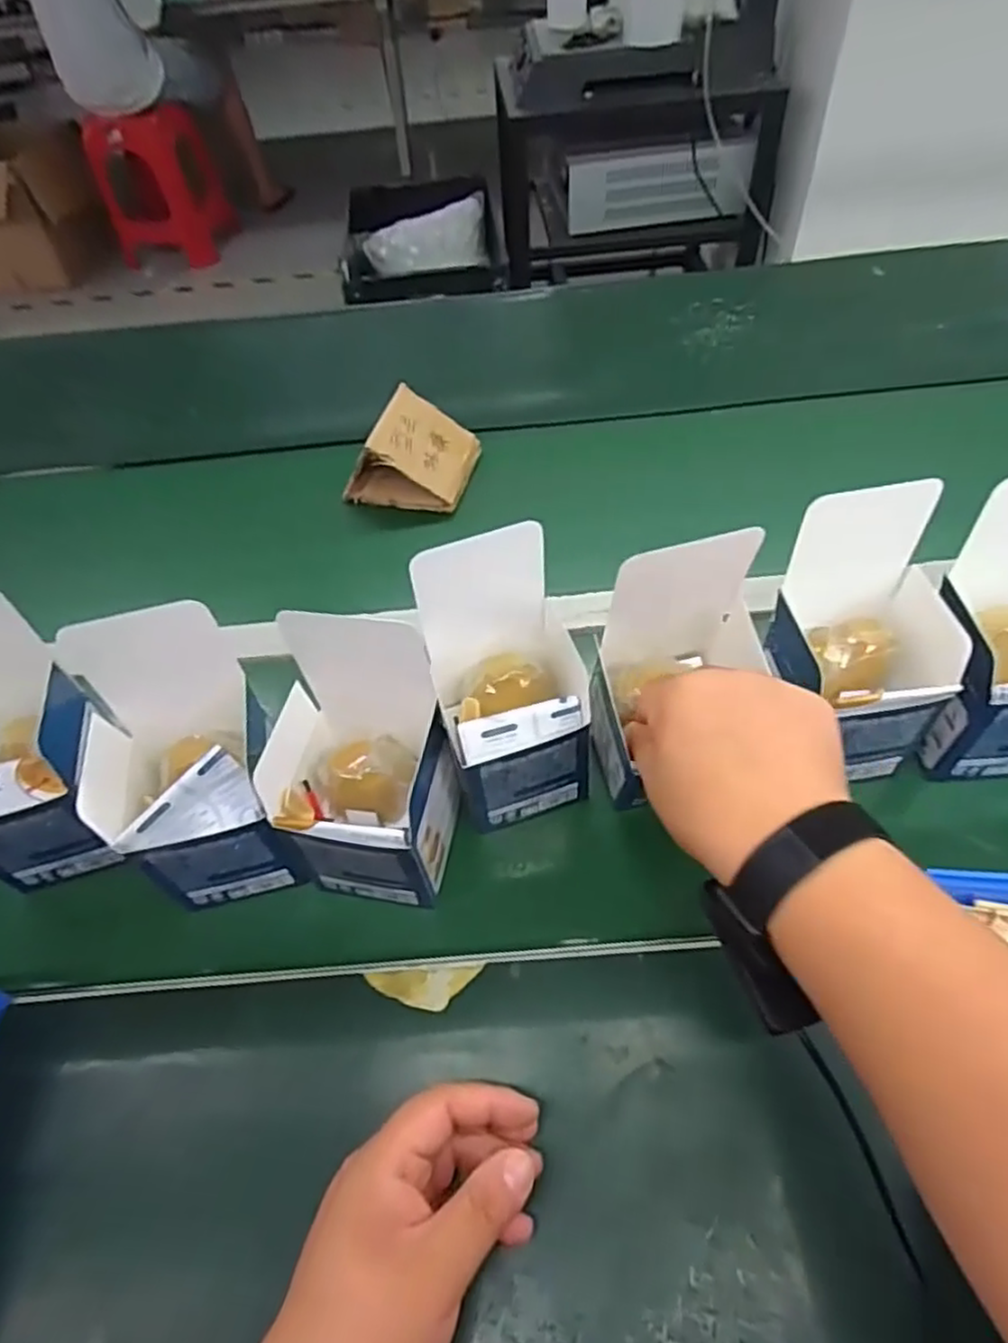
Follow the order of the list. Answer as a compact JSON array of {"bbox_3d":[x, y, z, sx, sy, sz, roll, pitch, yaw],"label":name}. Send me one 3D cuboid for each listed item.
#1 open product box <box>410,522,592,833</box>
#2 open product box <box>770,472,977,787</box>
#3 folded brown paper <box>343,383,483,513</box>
[{"bbox_3d":[0.005,0.011,0.439,0.094,0.171,0.096,-10,51,-3],"label":"open product box"},{"bbox_3d":[0.221,-0.015,0.435,0.092,0.158,0.098,-7,51,0],"label":"open product box"},{"bbox_3d":[-0.093,-0.217,0.689,0.115,0.075,0.100,6,52,10],"label":"folded brown paper"}]

